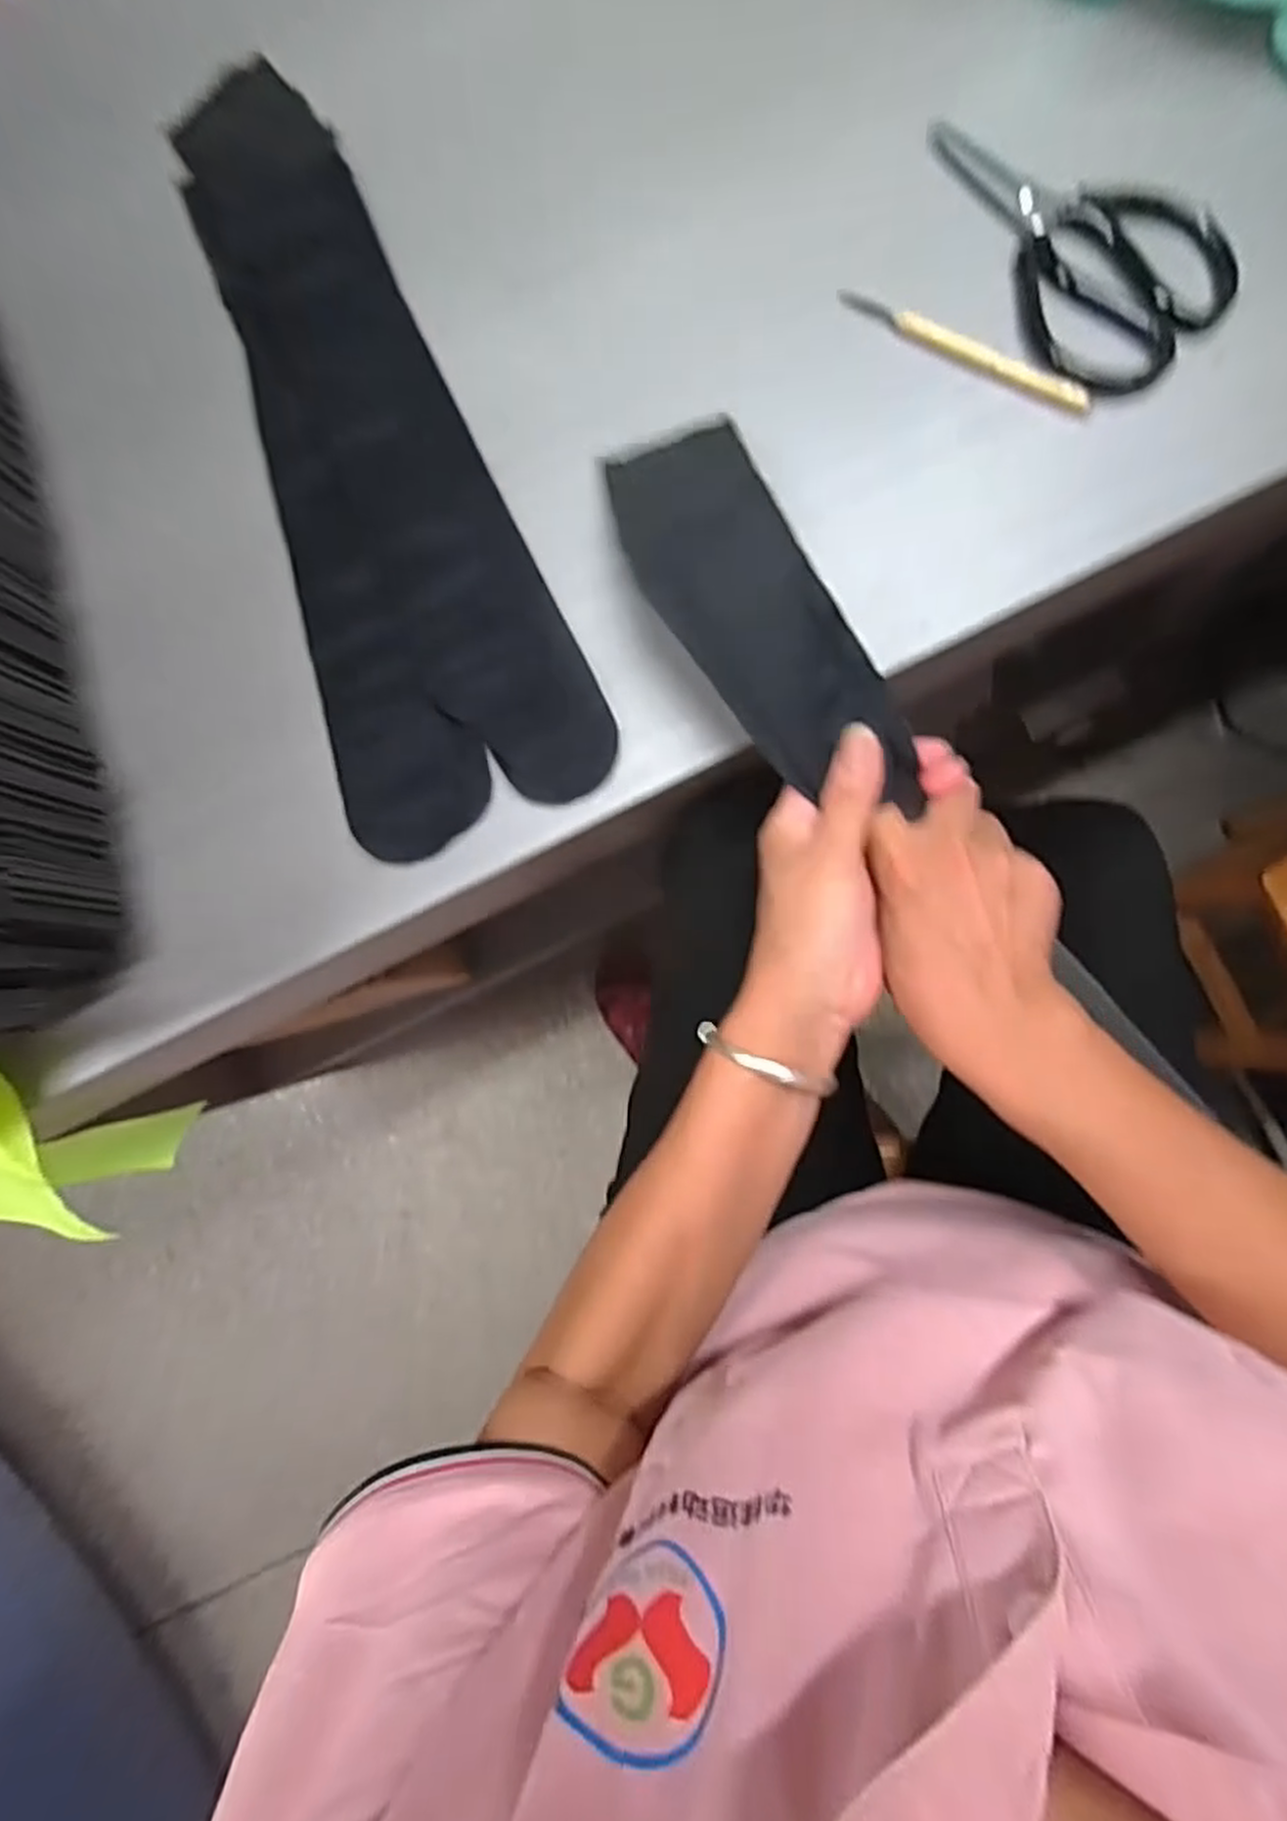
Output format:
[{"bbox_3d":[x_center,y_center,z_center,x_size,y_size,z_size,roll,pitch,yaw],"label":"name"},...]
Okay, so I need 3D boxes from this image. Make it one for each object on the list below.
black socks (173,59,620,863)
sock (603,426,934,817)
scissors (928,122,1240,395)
[{"bbox_3d":[-0.156,-0.252,0.437,0.142,0.020,0.435,-22,85,2],"label":"black socks"},{"bbox_3d":[0.050,-0.152,0.376,0.080,0.056,0.239,-30,76,1],"label":"sock"},{"bbox_3d":[0.225,-0.364,0.424,0.095,0.020,0.181,-44,85,-1],"label":"scissors"}]

